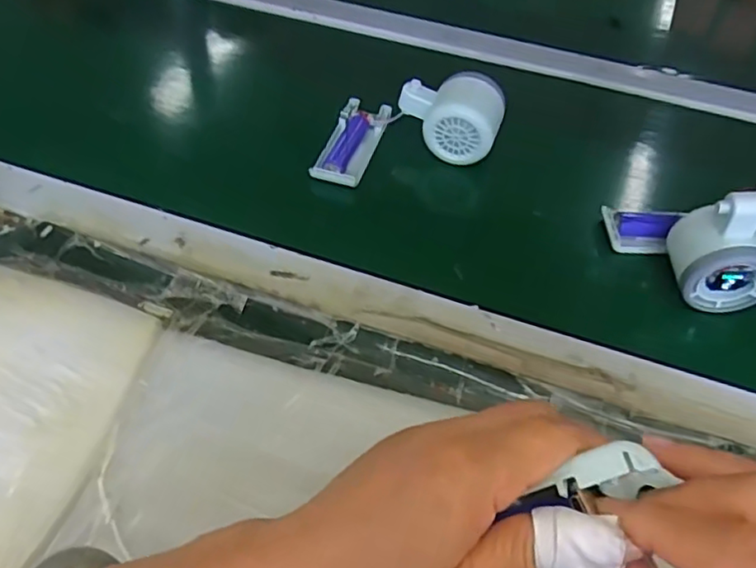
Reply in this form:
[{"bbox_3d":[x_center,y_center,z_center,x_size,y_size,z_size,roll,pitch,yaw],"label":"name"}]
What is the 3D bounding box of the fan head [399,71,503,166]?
[{"bbox_3d":[0.061,-0.141,0.501,0.082,0.044,0.060,15,52,8],"label":"fan head"}]

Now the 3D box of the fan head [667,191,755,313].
[{"bbox_3d":[0.235,-0.028,0.398,0.056,0.085,0.047,9,51,3],"label":"fan head"}]

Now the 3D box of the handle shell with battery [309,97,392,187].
[{"bbox_3d":[-0.022,-0.120,0.508,0.041,0.015,0.103,16,52,9],"label":"handle shell with battery"}]

